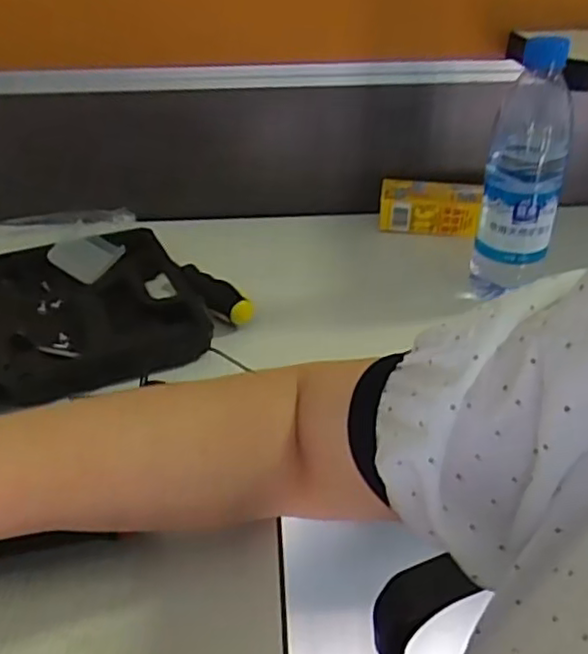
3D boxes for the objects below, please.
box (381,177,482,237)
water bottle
[{"bbox_3d":[0.148,-0.129,0.711,0.106,0.043,0.049,6,36,10],"label":"box"},{"bbox_3d":[0.191,-0.126,0.553,0.063,0.208,0.065,5,35,8],"label":"water bottle"}]

